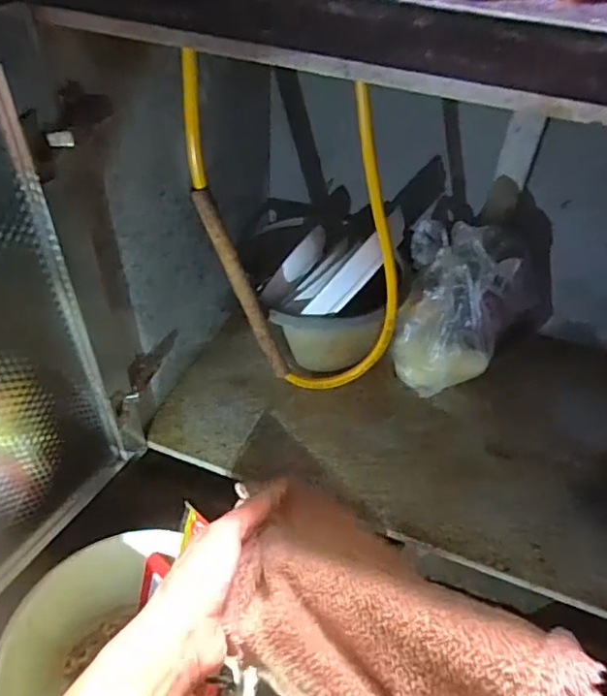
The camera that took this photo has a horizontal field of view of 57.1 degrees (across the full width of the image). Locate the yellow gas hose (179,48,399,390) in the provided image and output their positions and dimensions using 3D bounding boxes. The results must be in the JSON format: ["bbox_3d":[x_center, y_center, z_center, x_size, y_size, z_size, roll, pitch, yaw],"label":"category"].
[{"bbox_3d":[0.000,-0.131,0.774,0.291,0.457,0.102,12,45,8],"label":"yellow gas hose"}]

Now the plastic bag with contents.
[{"bbox_3d":[0.237,-0.060,0.904,0.170,0.243,0.183,16,45,11],"label":"plastic bag with contents"}]

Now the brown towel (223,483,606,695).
[{"bbox_3d":[0.055,0.207,0.366,0.219,0.118,0.103,27,49,22],"label":"brown towel"}]

